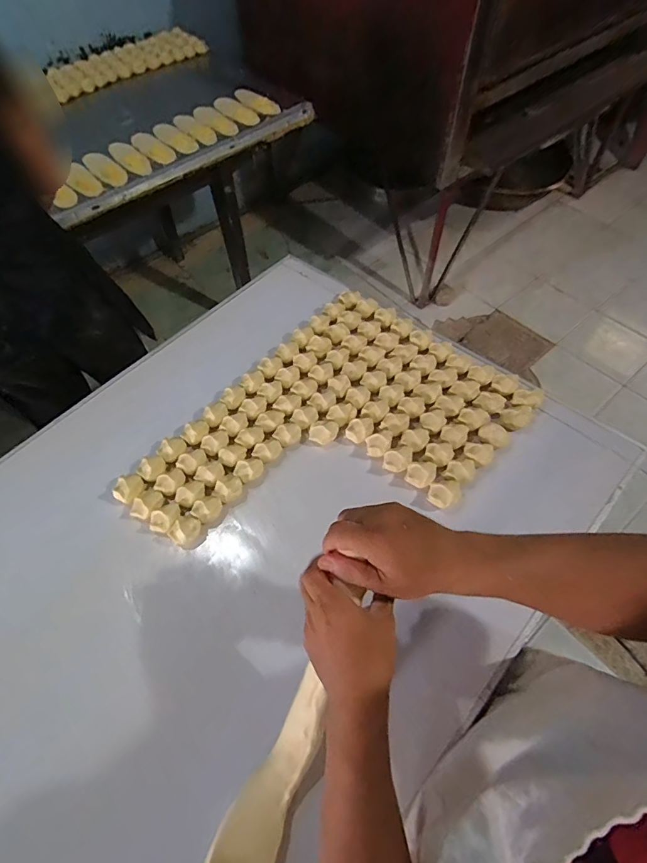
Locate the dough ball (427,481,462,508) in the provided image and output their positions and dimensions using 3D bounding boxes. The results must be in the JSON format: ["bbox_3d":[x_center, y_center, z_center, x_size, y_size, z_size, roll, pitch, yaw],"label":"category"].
[{"bbox_3d":[0.179,0.094,0.649,0.044,0.032,0.041,0,60,1],"label":"dough ball"}]

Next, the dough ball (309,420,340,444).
[{"bbox_3d":[0.000,0.002,0.722,0.049,0.020,0.038,2,60,2],"label":"dough ball"}]

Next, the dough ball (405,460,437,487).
[{"bbox_3d":[0.149,0.063,0.665,0.042,0.026,0.045,0,60,1],"label":"dough ball"}]

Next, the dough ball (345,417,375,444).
[{"bbox_3d":[0.061,-0.006,0.715,0.034,0.028,0.043,39,67,21],"label":"dough ball"}]

